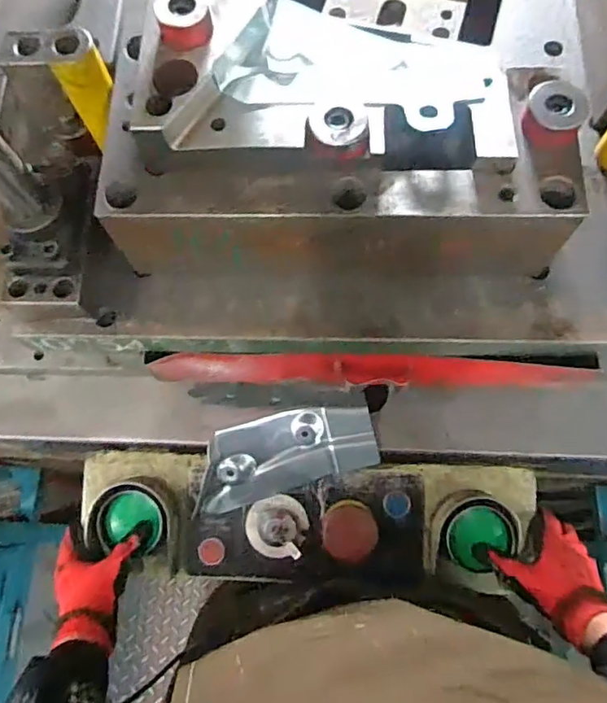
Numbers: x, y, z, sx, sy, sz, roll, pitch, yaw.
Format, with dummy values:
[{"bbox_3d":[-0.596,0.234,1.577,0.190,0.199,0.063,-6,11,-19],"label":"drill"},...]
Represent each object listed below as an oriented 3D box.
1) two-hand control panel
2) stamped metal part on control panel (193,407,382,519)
[{"bbox_3d":[0.002,0.186,0.614,0.484,0.069,0.131,1,72,4],"label":"two-hand control panel"},{"bbox_3d":[-0.021,0.112,0.610,0.198,0.020,0.092,-17,105,-4],"label":"stamped metal part on control panel"}]

